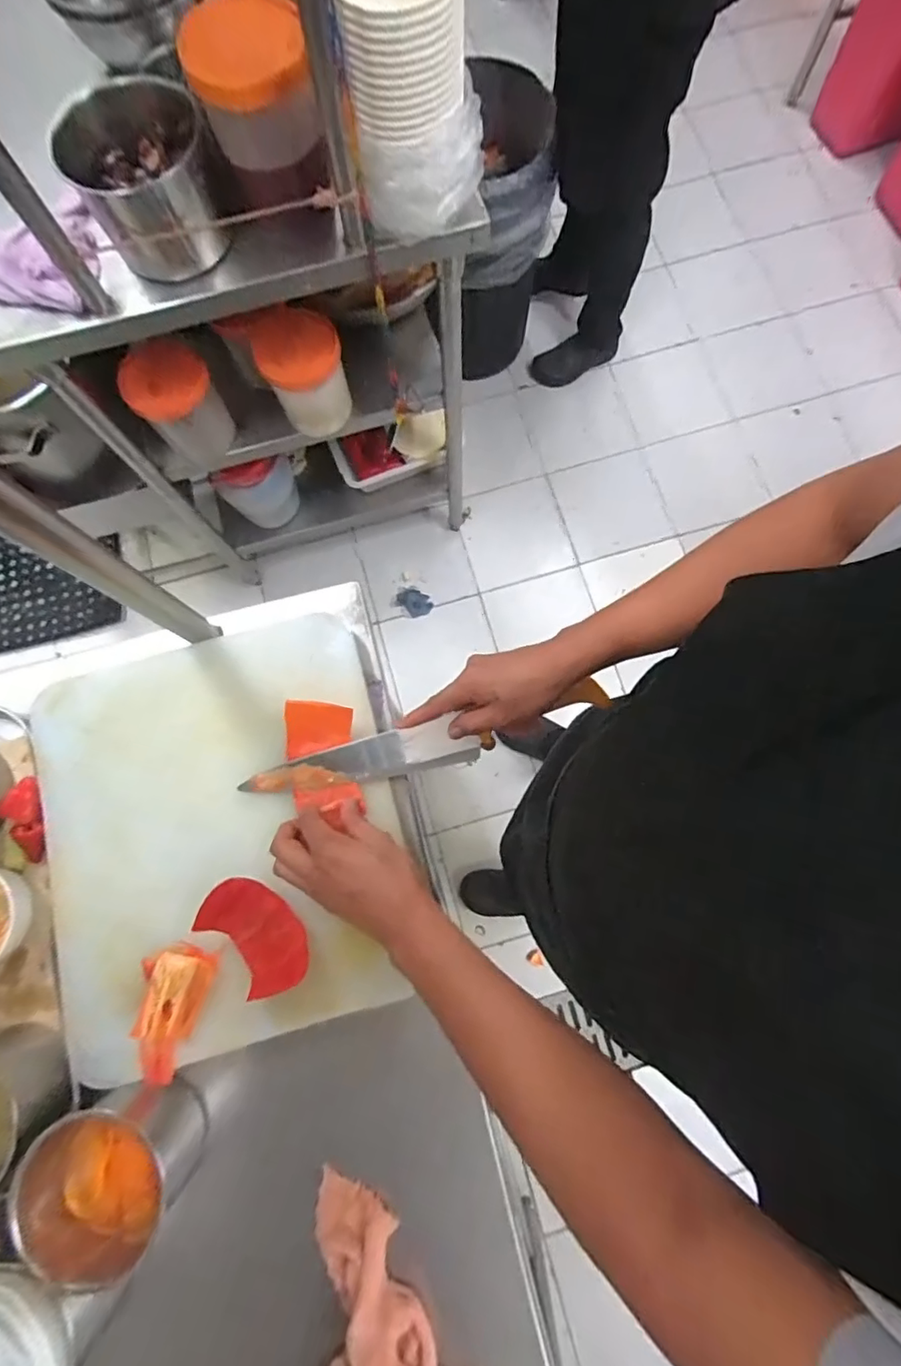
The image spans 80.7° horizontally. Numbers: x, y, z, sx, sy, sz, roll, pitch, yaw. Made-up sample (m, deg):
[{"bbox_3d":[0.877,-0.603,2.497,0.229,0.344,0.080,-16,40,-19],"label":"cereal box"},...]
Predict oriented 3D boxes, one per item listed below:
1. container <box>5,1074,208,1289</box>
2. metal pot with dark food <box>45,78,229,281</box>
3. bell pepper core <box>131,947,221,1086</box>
[{"bbox_3d":[-0.278,0.400,0.456,0.111,0.096,0.122,0,78,1],"label":"container"},{"bbox_3d":[-0.368,-0.616,0.652,0.158,0.120,0.150,0,78,1],"label":"metal pot with dark food"},{"bbox_3d":[-0.258,0.294,0.477,0.059,0.030,0.100,15,79,4],"label":"bell pepper core"}]

